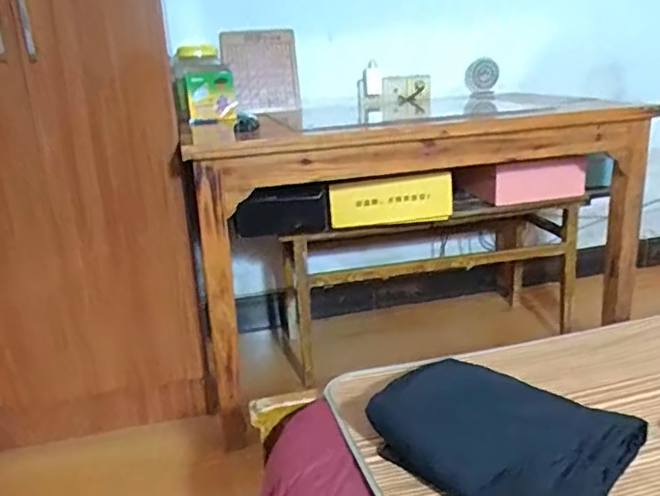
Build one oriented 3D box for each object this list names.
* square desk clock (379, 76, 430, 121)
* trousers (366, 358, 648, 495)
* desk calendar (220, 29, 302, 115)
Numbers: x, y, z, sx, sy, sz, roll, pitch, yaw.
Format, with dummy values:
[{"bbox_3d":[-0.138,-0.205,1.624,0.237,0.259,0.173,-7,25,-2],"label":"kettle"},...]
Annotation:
[{"bbox_3d":[0.246,-0.482,1.884,0.174,0.132,0.021,-8,33,-16],"label":"square desk clock"},{"bbox_3d":[0.202,0.216,0.712,0.276,0.059,0.212,16,27,42],"label":"trousers"},{"bbox_3d":[-0.190,-0.508,1.690,0.231,0.230,0.030,-14,17,-29],"label":"desk calendar"}]

